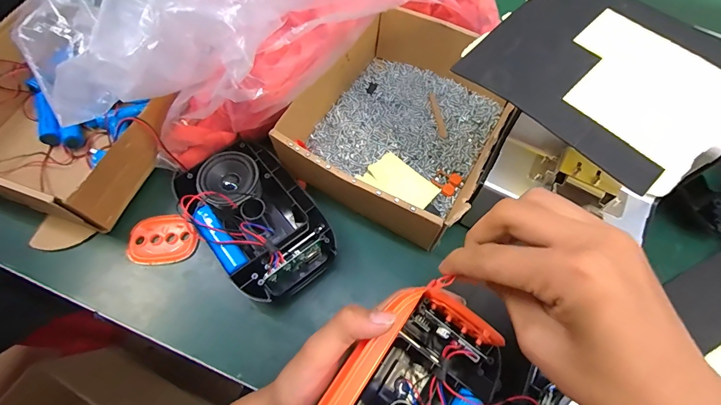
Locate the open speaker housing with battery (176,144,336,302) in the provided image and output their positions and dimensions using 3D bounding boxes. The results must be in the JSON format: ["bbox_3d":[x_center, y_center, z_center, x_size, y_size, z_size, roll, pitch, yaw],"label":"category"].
[{"bbox_3d":[-0.093,0.013,0.343,0.099,0.042,0.151,-37,69,-17],"label":"open speaker housing with battery"}]

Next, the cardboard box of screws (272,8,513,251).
[{"bbox_3d":[0.045,-0.086,0.378,0.179,0.065,0.215,30,67,13],"label":"cardboard box of screws"}]

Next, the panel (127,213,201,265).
[{"bbox_3d":[-0.186,0.035,0.353,0.060,0.009,0.049,2,64,1],"label":"panel"}]

